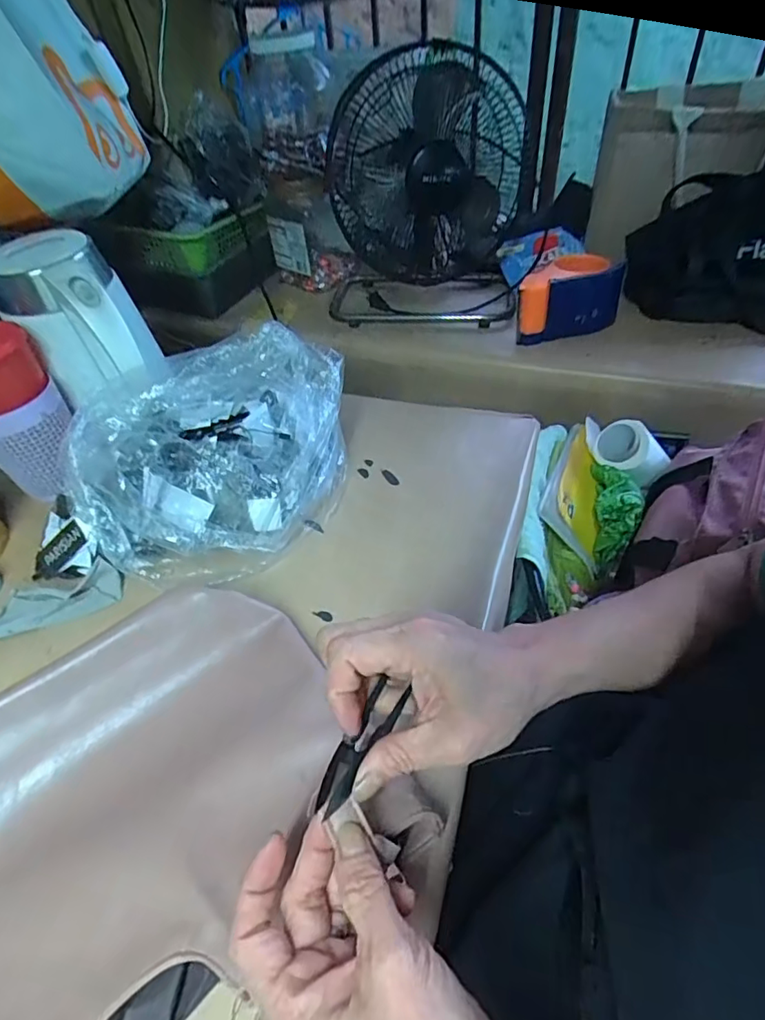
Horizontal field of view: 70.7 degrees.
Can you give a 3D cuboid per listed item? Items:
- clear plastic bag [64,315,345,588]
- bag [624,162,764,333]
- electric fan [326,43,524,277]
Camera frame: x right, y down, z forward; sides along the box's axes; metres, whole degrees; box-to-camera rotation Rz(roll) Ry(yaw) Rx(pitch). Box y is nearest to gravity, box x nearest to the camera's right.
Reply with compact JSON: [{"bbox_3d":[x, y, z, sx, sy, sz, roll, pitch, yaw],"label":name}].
[{"bbox_3d":[-0.161,-0.055,0.519,0.216,0.127,0.219,5,47,11],"label":"clear plastic bag"},{"bbox_3d":[0.474,-0.364,0.702,0.259,0.206,0.119,13,49,18],"label":"bag"},{"bbox_3d":[0.062,-0.437,0.749,0.238,0.300,0.161,2,47,9],"label":"electric fan"}]

